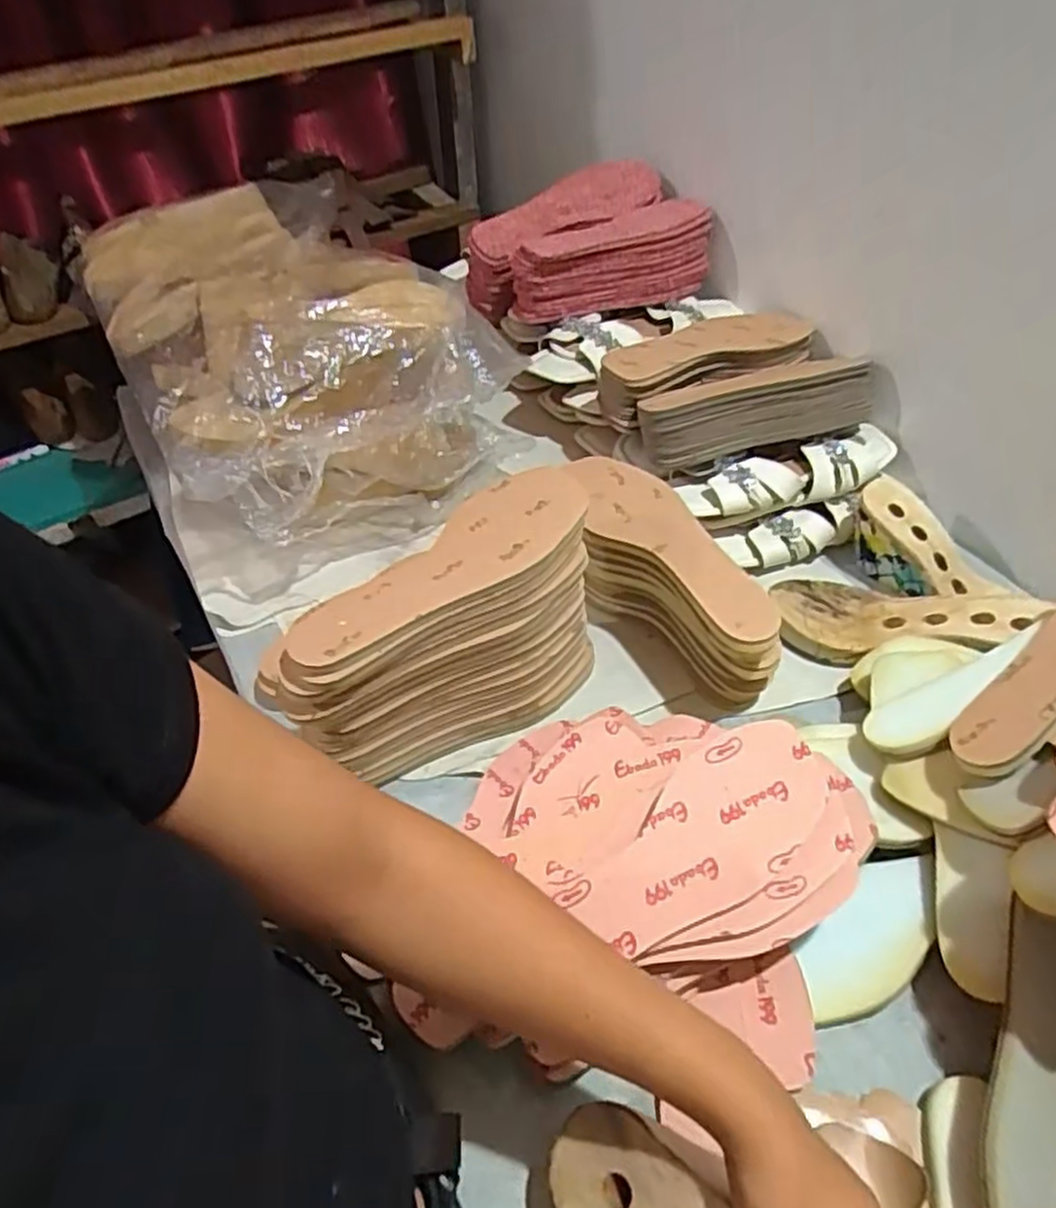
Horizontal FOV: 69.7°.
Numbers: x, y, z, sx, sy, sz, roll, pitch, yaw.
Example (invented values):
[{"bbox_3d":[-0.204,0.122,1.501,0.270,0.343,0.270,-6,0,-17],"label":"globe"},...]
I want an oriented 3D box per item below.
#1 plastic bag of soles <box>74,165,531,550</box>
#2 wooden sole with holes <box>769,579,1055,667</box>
[{"bbox_3d":[-0.254,-0.264,0.830,0.339,0.225,0.476,-32,54,-23],"label":"plastic bag of soles"},{"bbox_3d":[0.321,0.007,0.654,0.213,0.047,0.084,-1,45,27],"label":"wooden sole with holes"}]

